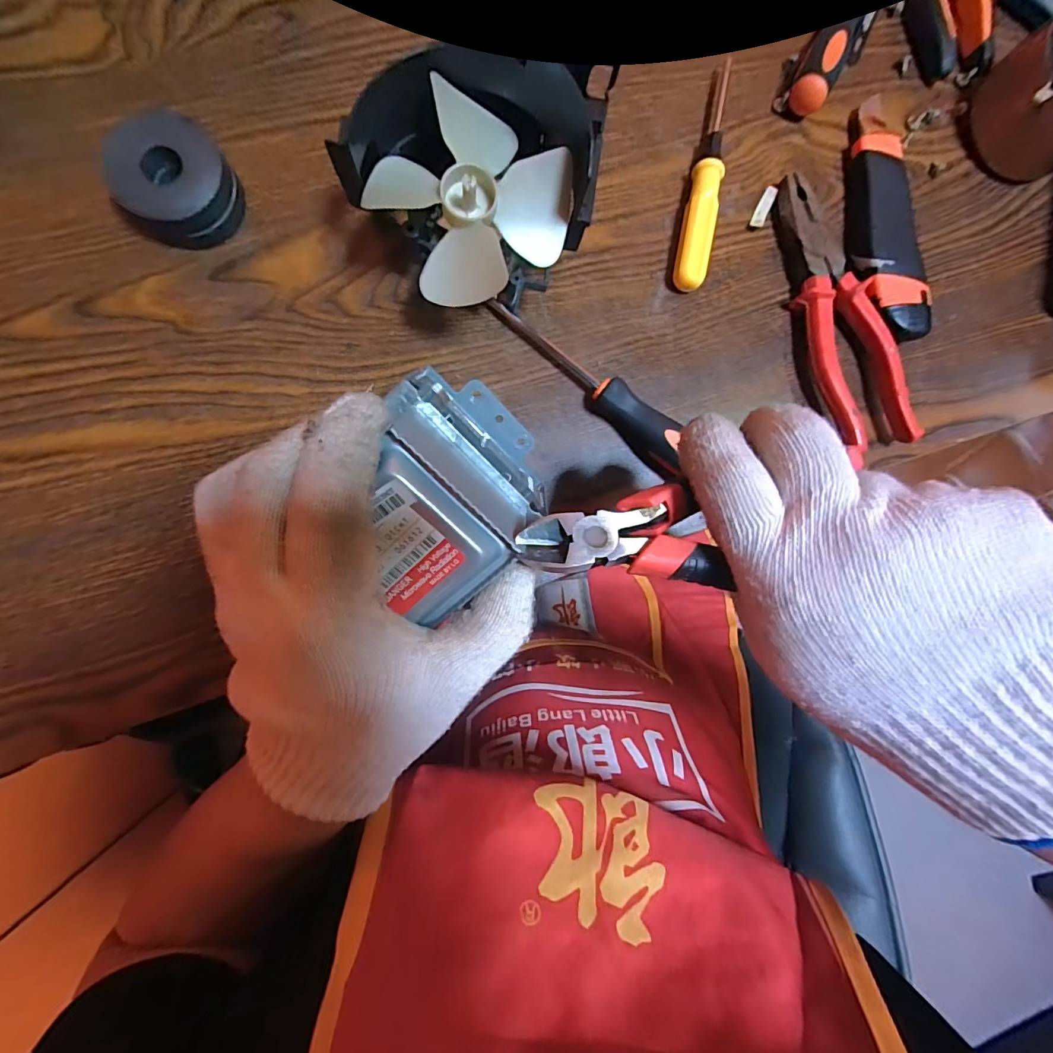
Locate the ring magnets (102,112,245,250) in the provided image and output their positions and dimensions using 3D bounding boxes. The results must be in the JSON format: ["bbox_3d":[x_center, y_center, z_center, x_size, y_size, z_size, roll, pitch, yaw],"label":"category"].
[{"bbox_3d":[-0.199,-0.193,0.263,0.059,0.030,0.057,18,87,-7],"label":"ring magnets"}]

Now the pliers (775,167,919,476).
[{"bbox_3d":[0.218,-0.148,0.322,0.054,0.026,0.194,-14,91,-7],"label":"pliers"}]

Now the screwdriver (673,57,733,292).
[{"bbox_3d":[0.121,-0.236,0.313,0.021,0.020,0.156,11,88,-7],"label":"screwdriver"}]

